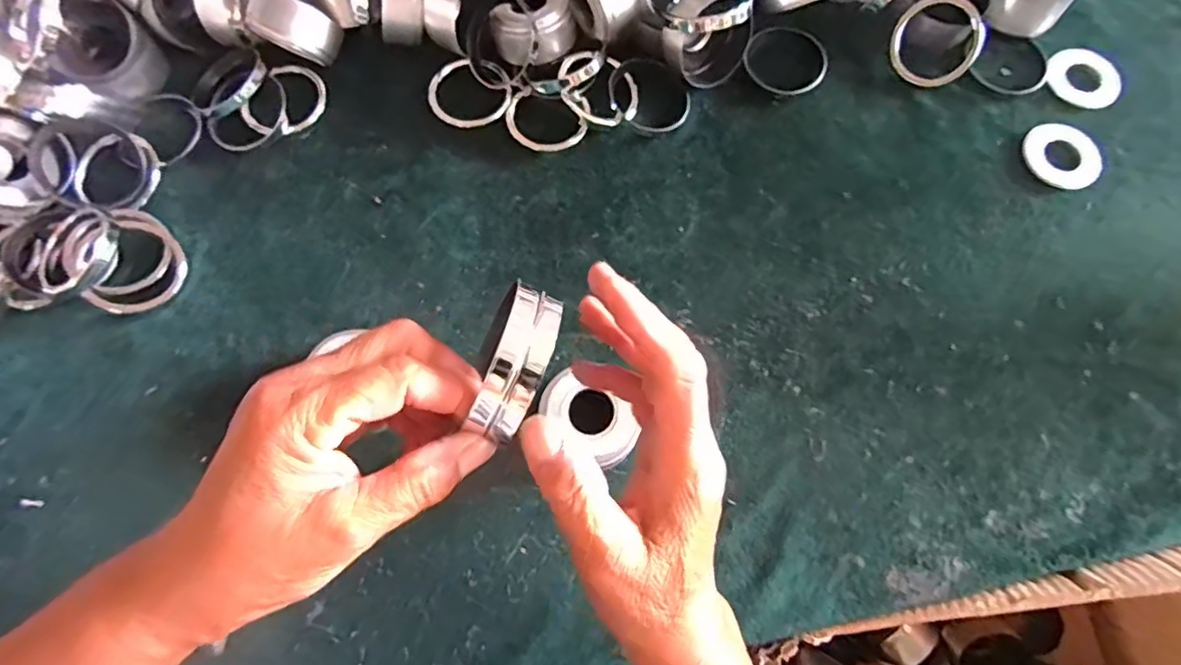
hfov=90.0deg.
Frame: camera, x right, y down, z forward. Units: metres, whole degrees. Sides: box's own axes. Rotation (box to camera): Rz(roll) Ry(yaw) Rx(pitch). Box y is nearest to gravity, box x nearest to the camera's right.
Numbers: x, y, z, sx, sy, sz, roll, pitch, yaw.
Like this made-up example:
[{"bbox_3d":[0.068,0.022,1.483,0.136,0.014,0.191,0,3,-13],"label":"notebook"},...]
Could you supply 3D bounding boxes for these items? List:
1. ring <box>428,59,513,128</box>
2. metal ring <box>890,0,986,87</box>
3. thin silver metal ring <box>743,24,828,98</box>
[{"bbox_3d":[-0.098,-0.197,0.483,0.068,0.011,0.055,-4,75,-1],"label":"ring"},{"bbox_3d":[0.279,-0.234,0.477,0.067,0.014,0.065,27,117,8],"label":"metal ring"},{"bbox_3d":[0.163,-0.227,0.491,0.068,0.006,0.060,14,74,4],"label":"thin silver metal ring"}]

